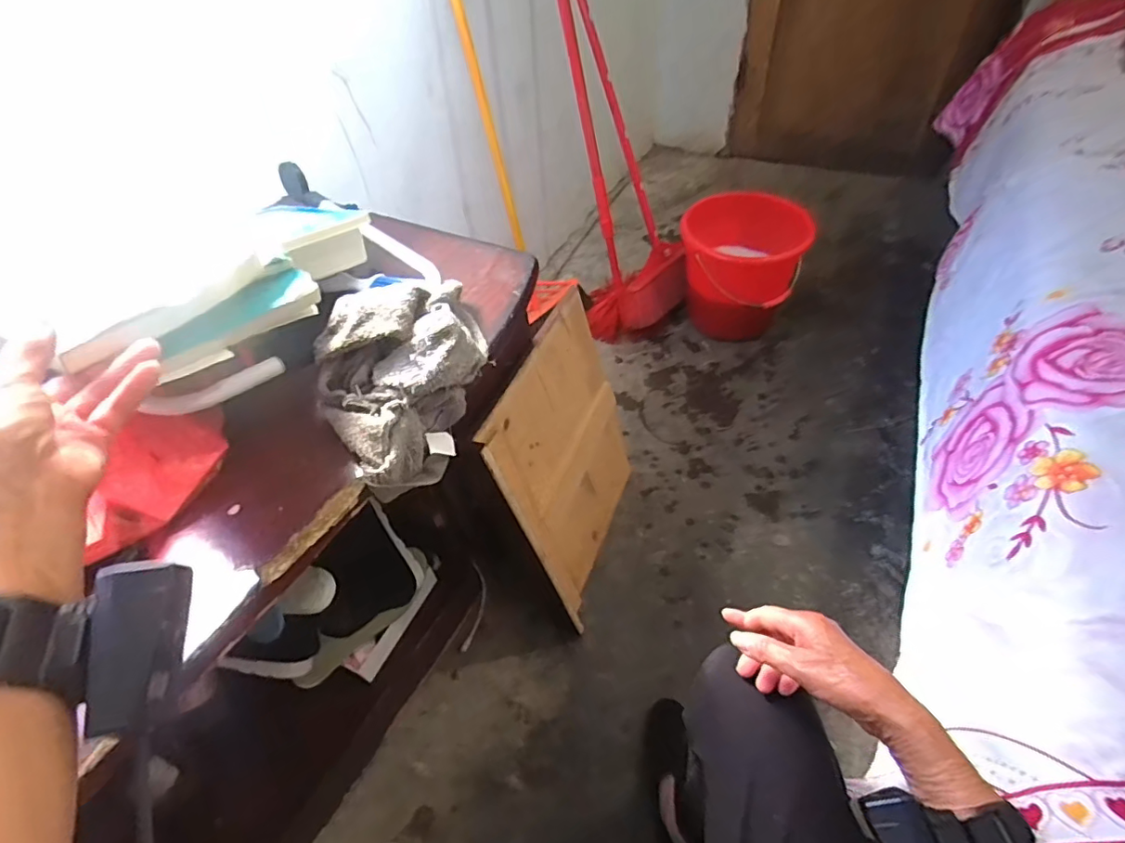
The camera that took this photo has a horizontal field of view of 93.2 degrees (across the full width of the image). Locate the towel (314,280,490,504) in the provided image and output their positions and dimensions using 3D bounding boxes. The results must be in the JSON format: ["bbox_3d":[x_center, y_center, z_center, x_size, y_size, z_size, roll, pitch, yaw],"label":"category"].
[{"bbox_3d":[-0.138,-0.044,0.493,0.161,0.108,0.168,-24,49,-17],"label":"towel"}]

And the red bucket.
[{"bbox_3d":[0.437,-0.384,1.327,0.258,0.267,0.258,-2,47,3],"label":"red bucket"}]

